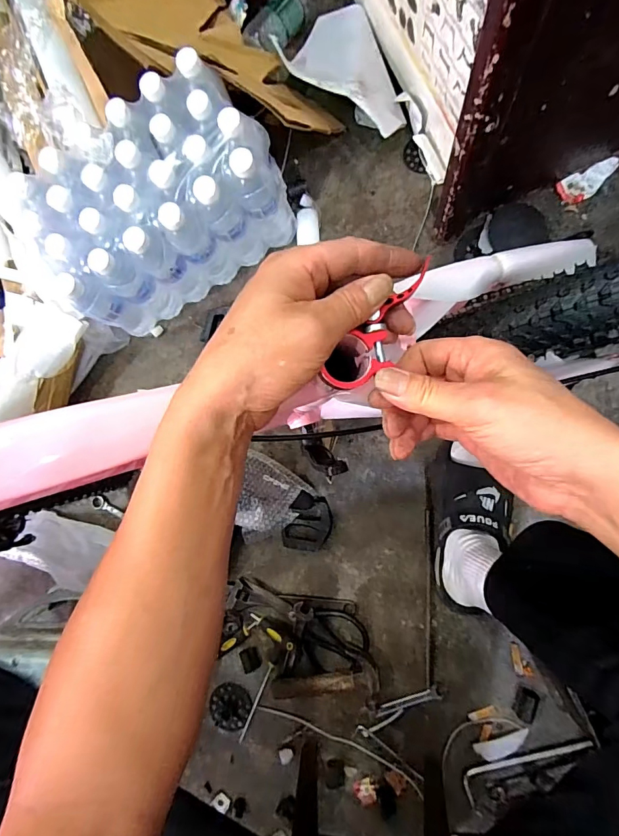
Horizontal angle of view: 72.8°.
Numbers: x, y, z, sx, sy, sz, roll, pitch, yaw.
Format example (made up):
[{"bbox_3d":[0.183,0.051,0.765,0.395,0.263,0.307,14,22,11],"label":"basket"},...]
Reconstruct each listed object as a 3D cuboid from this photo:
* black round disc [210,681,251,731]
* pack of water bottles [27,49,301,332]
[{"bbox_3d":[-0.138,0.502,0.727,0.071,0.020,0.073,0,87,9],"label":"black round disc"},{"bbox_3d":[-0.248,-0.342,0.689,0.391,0.181,0.230,-29,82,5],"label":"pack of water bottles"}]

